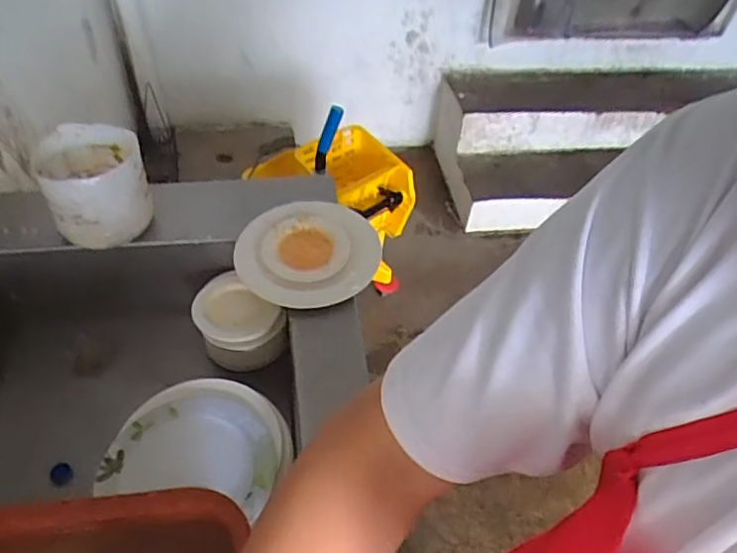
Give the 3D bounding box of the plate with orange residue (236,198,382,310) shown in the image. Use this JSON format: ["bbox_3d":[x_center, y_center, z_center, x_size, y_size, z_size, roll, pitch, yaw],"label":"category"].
[{"bbox_3d":[-0.102,-0.040,1.003,0.228,0.052,0.219,3,47,-3],"label":"plate with orange residue"}]

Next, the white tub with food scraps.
[{"bbox_3d":[-0.453,-0.144,0.993,0.156,0.162,0.155,-17,51,-20],"label":"white tub with food scraps"}]

